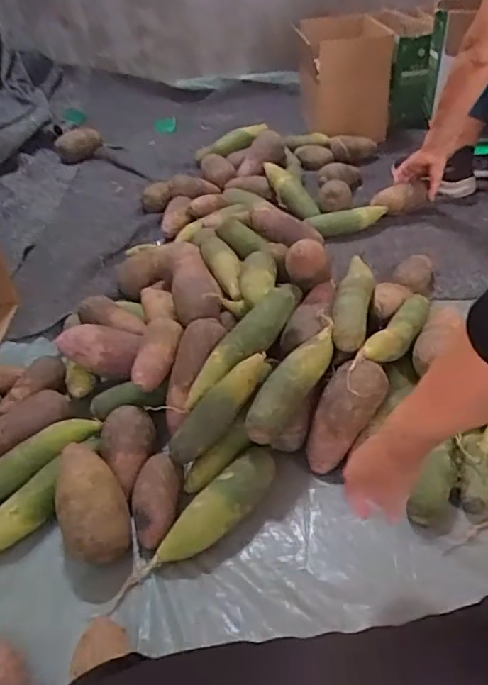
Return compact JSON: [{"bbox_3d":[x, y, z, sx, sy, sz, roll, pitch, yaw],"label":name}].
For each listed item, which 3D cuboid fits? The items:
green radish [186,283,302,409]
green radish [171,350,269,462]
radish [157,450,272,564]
[{"bbox_3d":[-0.007,0.005,0.786,0.220,0.049,0.055,-46,49,-7],"label":"green radish"},{"bbox_3d":[-0.031,0.088,0.738,0.183,0.060,0.045,-48,50,-6],"label":"green radish"},{"bbox_3d":[-0.028,0.209,0.692,0.049,0.058,0.180,30,51,34],"label":"radish"}]

